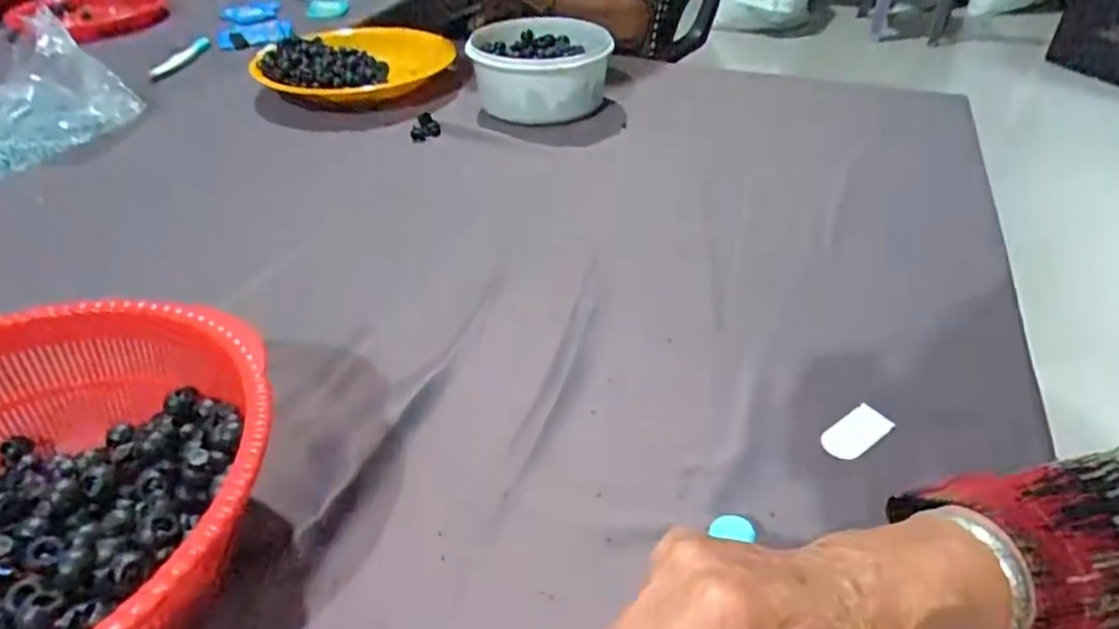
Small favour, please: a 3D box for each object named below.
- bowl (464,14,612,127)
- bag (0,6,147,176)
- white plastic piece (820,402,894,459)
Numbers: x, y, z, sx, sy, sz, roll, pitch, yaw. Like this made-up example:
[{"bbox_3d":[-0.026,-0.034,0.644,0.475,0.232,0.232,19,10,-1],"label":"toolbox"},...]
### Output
[{"bbox_3d":[-0.022,-0.287,0.779,0.161,0.072,0.148,0,39,1],"label":"bowl"},{"bbox_3d":[-0.576,-0.236,0.720,0.197,0.088,0.186,-31,49,-33],"label":"bag"},{"bbox_3d":[0.178,0.071,0.406,0.047,0.006,0.023,-25,44,-26],"label":"white plastic piece"}]

